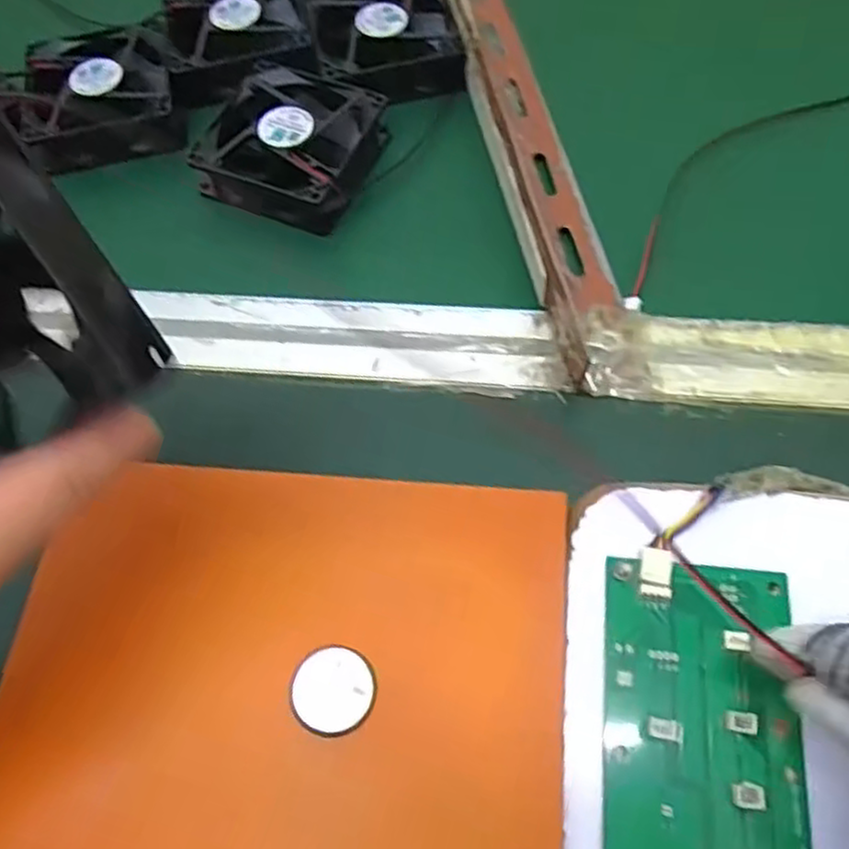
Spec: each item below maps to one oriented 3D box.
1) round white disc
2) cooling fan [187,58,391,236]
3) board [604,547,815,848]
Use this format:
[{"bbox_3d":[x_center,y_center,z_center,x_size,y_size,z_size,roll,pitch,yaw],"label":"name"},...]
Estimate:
[{"bbox_3d":[-0.032,0.093,0.254,0.028,0.004,0.029,-1,64,3],"label":"round white disc"},{"bbox_3d":[-0.068,-0.146,0.385,0.085,0.028,0.081,24,68,14],"label":"cooling fan"},{"bbox_3d":[0.094,0.113,0.240,0.064,0.006,0.134,5,64,6],"label":"board"}]

